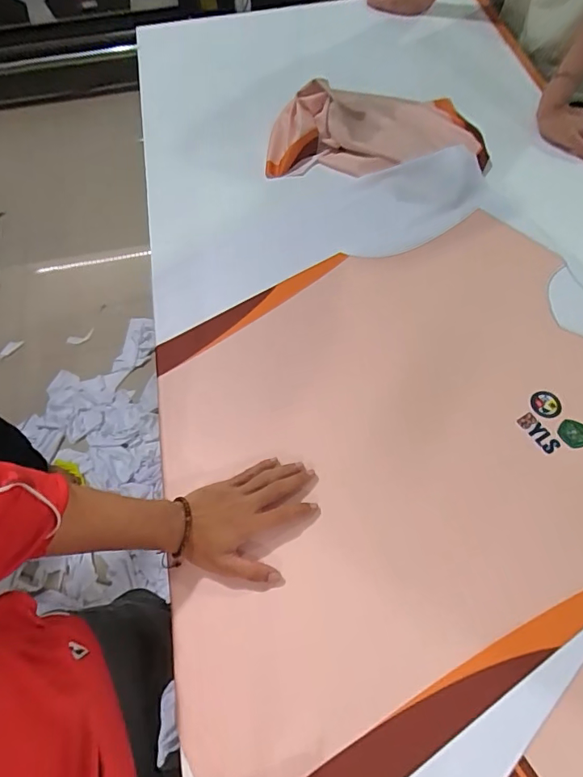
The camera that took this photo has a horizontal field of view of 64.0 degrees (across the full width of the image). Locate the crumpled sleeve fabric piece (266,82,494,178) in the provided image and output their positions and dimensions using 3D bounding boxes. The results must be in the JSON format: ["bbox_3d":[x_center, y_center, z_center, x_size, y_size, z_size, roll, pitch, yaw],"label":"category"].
[{"bbox_3d":[0.155,-0.456,0.834,0.382,0.087,0.180,5,64,6],"label":"crumpled sleeve fabric piece"}]

